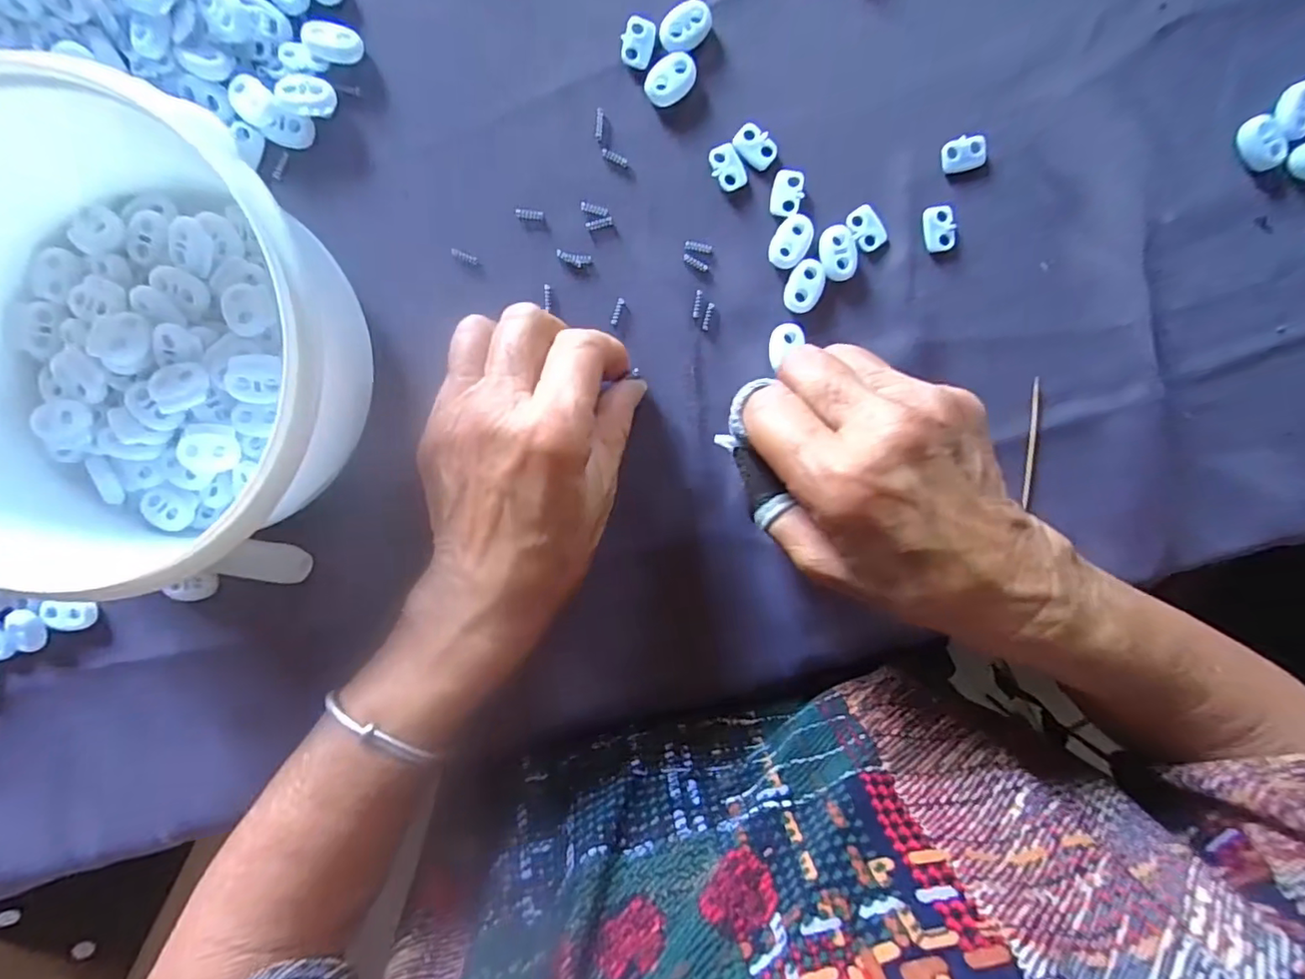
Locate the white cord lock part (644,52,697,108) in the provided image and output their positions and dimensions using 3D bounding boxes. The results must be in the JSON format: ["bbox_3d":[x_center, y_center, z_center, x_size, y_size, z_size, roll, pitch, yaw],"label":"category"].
[{"bbox_3d":[0.008,-0.171,0.237,0.022,0.005,0.017,-34,97,2],"label":"white cord lock part"}]

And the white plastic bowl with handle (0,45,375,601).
[{"bbox_3d":[-0.191,-0.049,0.211,0.158,0.074,0.189,-14,97,0],"label":"white plastic bowl with handle"}]

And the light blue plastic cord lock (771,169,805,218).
[{"bbox_3d":[0.058,-0.128,0.244,0.013,0.004,0.020,2,97,-2],"label":"light blue plastic cord lock"}]

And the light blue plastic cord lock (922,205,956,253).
[{"bbox_3d":[0.125,-0.114,0.246,0.013,0.004,0.019,-8,97,-1],"label":"light blue plastic cord lock"}]

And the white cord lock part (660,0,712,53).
[{"bbox_3d":[0.014,-0.191,0.235,0.022,0.005,0.016,-32,97,2],"label":"white cord lock part"}]

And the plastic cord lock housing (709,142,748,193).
[{"bbox_3d":[0.032,-0.138,0.242,0.013,0.004,0.019,-25,97,1],"label":"plastic cord lock housing"}]

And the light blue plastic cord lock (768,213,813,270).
[{"bbox_3d":[0.060,-0.107,0.245,0.016,0.004,0.023,25,95,-5],"label":"light blue plastic cord lock"}]

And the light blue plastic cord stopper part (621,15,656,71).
[{"bbox_3d":[-0.006,-0.186,0.235,0.013,0.004,0.019,14,96,-4],"label":"light blue plastic cord stopper part"}]

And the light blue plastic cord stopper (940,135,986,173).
[{"bbox_3d":[0.133,-0.144,0.243,0.018,0.004,0.013,-10,97,-1],"label":"light blue plastic cord stopper"}]

